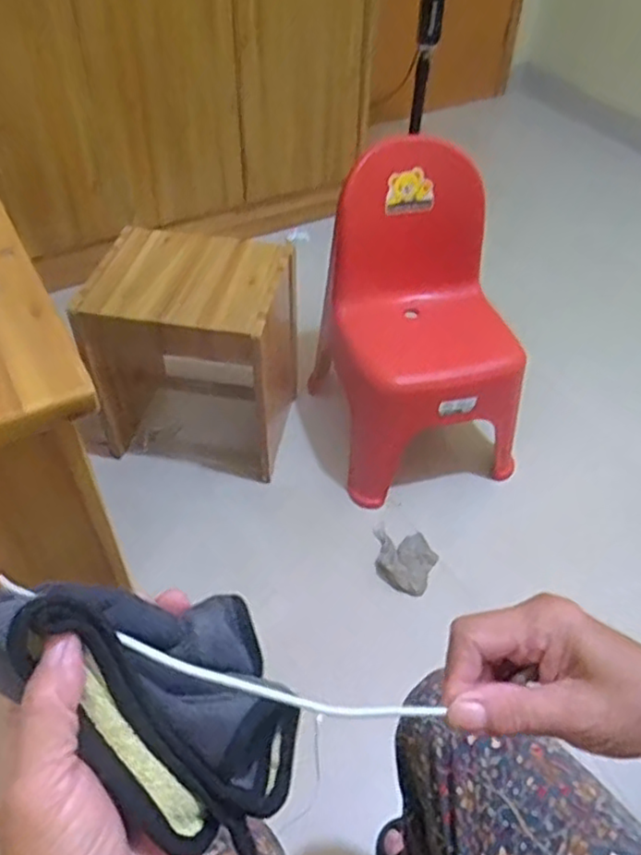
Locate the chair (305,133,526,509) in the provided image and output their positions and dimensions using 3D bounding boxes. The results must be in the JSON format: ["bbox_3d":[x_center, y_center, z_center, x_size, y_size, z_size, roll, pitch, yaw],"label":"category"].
[{"bbox_3d":[0.203,-0.202,1.353,0.359,0.562,0.398,-7,47,-9],"label":"chair"}]

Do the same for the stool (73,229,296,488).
[{"bbox_3d":[-0.264,-0.155,1.400,0.385,0.408,0.282,7,47,4],"label":"stool"}]

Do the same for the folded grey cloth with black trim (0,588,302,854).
[{"bbox_3d":[-0.069,0.115,0.293,0.154,0.055,0.086,48,45,-6],"label":"folded grey cloth with black trim"}]

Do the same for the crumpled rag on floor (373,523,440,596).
[{"bbox_3d":[0.166,0.257,1.326,0.129,0.032,0.146,8,47,5],"label":"crumpled rag on floor"}]

